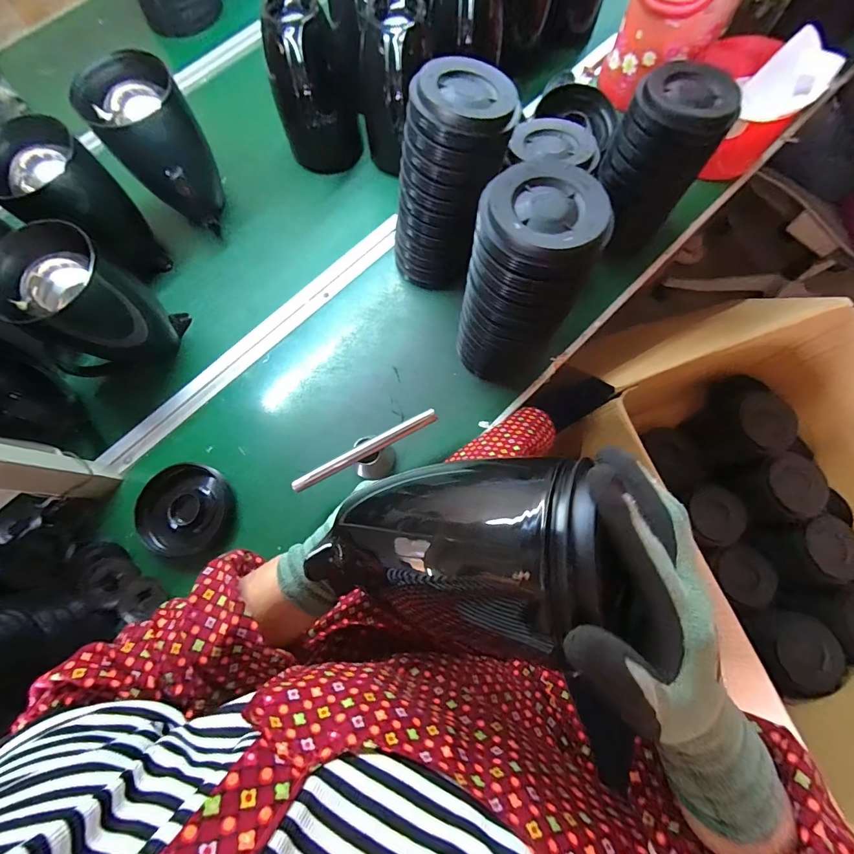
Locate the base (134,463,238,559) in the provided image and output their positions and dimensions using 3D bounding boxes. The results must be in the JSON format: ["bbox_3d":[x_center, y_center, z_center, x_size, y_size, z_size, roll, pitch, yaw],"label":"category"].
[{"bbox_3d":[-0.327,0.113,0.529,0.121,0.020,0.119,0,75,2],"label":"base"}]

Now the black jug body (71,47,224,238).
[{"bbox_3d":[-0.389,-0.407,0.580,0.108,0.201,0.108,13,68,9],"label":"black jug body"}]

